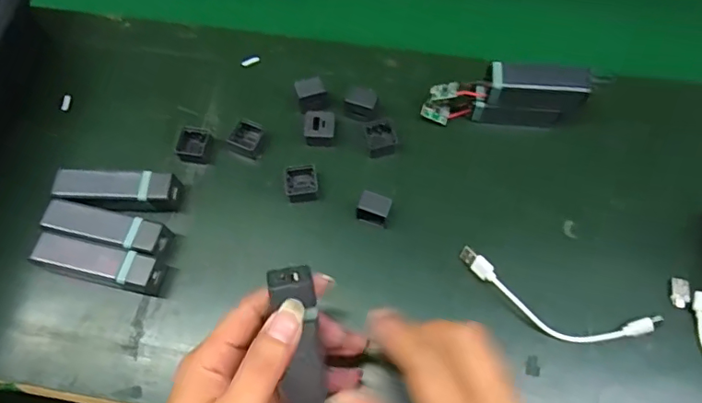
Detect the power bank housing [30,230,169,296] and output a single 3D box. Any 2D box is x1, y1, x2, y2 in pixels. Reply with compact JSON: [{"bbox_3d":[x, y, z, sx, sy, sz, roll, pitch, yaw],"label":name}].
[{"bbox_3d":[-0.185,0.047,0.384,0.088,0.027,0.026,11,66,6],"label":"power bank housing"}]

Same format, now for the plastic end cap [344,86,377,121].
[{"bbox_3d":[0.007,-0.081,0.430,0.024,0.016,0.022,26,68,12],"label":"plastic end cap"}]

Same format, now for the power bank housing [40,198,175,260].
[{"bbox_3d":[-0.183,0.022,0.398,0.089,0.030,0.029,12,66,7],"label":"power bank housing"}]

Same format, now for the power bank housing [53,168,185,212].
[{"bbox_3d":[-0.181,-0.008,0.407,0.088,0.028,0.026,2,65,2],"label":"power bank housing"}]

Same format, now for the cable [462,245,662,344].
[{"bbox_3d":[0.144,0.076,0.373,0.142,0.014,0.037,20,67,10],"label":"cable"}]

